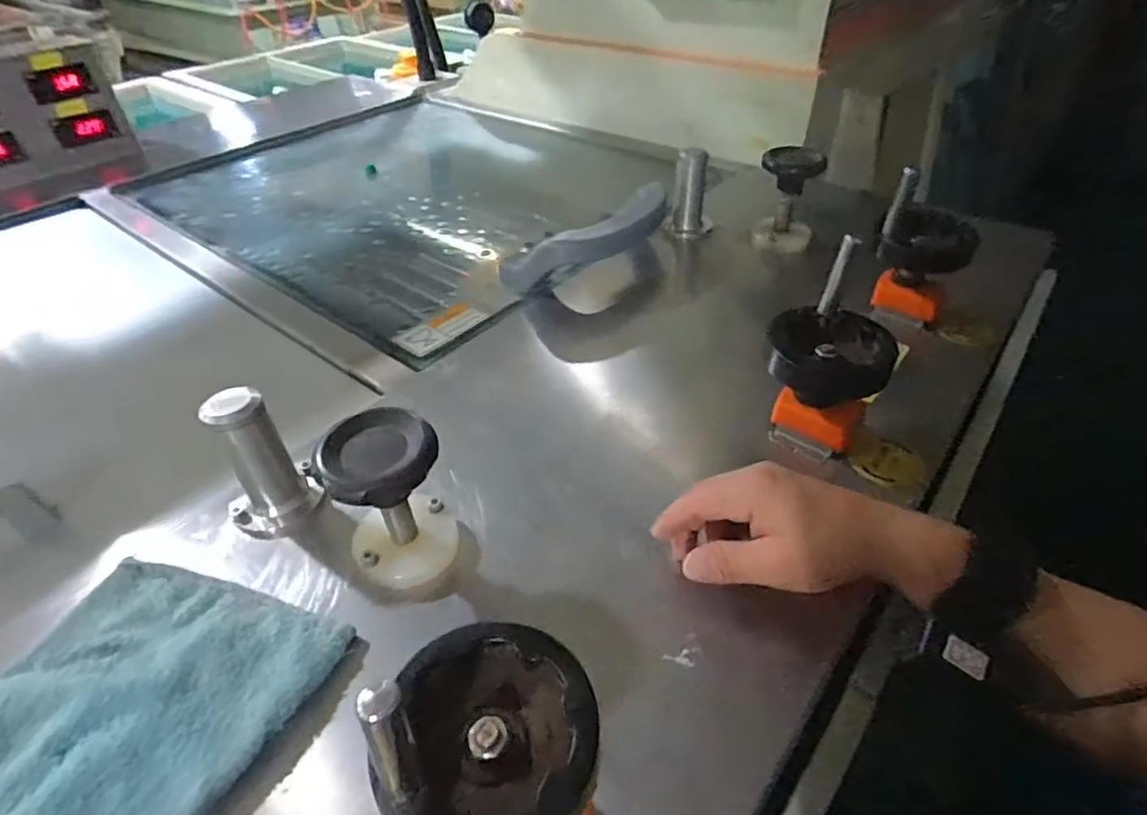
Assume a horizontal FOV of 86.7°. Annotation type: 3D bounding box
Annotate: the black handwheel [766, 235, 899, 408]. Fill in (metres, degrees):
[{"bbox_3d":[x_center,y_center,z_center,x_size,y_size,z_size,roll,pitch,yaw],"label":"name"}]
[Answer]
[{"bbox_3d":[0.202,-0.061,0.466,0.094,0.084,0.094,25,48,27],"label":"black handwheel"}]

